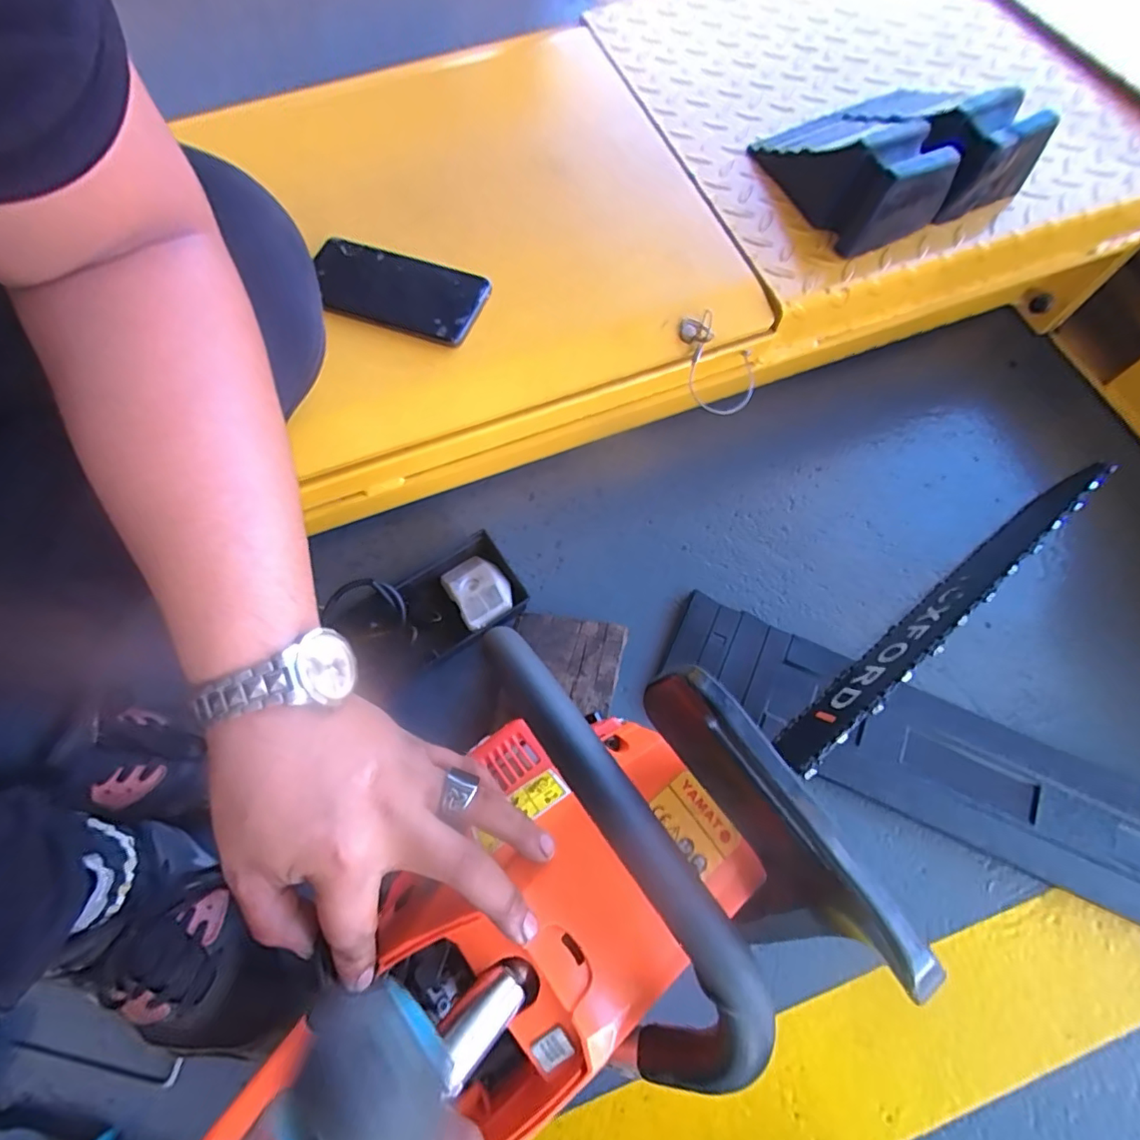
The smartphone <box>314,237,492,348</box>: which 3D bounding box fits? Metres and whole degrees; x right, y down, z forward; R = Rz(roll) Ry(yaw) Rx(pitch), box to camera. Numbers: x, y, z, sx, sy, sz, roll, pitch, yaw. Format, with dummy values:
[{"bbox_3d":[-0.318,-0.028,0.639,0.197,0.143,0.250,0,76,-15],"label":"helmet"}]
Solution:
[{"bbox_3d":[-0.159,-0.246,0.476,0.160,0.012,0.077,20,74,11],"label":"smartphone"}]

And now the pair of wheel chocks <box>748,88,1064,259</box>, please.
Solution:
[{"bbox_3d":[0.291,-0.382,0.486,0.166,0.079,0.174,-24,71,-8],"label":"pair of wheel chocks"}]

